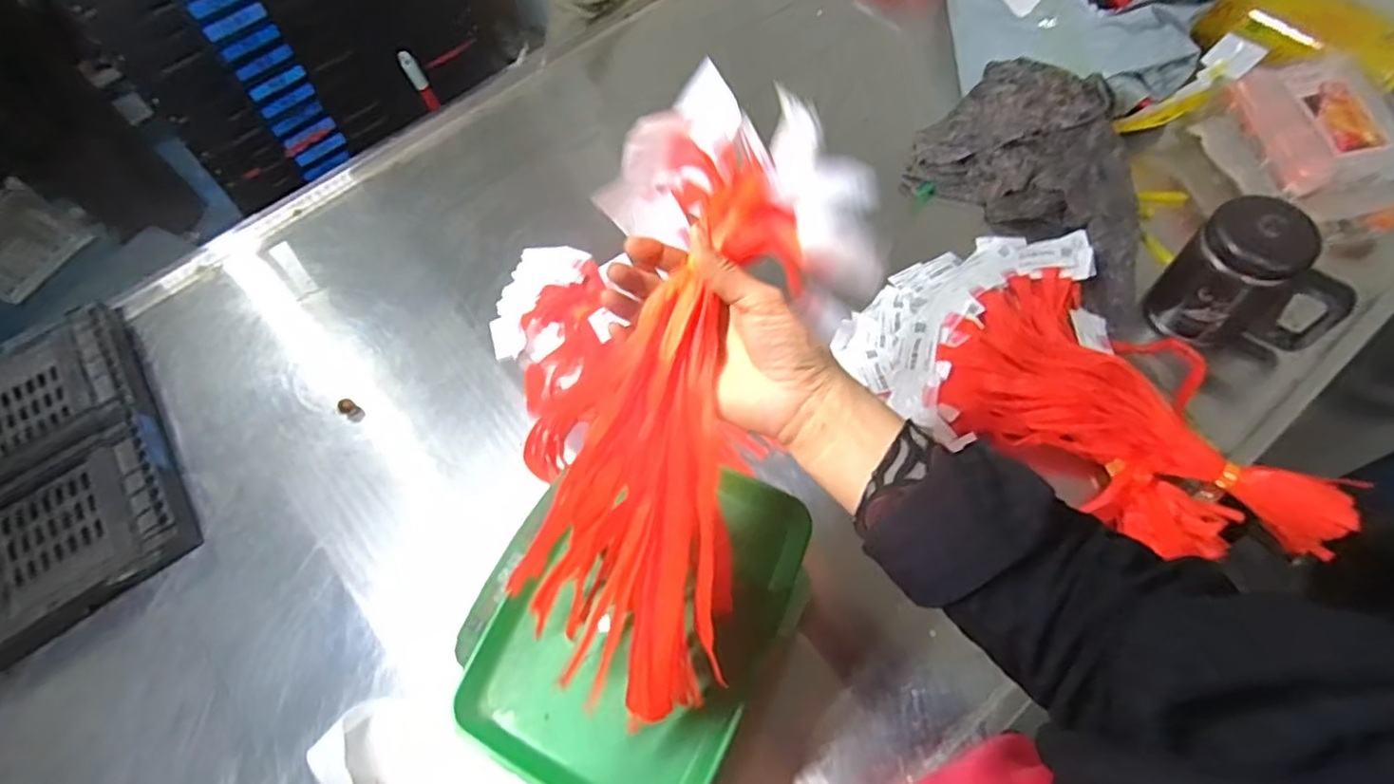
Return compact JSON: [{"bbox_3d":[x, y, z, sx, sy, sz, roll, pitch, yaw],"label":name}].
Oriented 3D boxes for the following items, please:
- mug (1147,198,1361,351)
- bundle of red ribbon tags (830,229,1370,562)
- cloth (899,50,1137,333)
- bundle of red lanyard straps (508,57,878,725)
[{"bbox_3d":[0.566,-0.101,0.700,0.085,0.160,0.146,-33,63,-11],"label":"mug"},{"bbox_3d":[0.415,-0.026,0.721,0.490,0.069,0.285,31,70,21],"label":"bundle of red ribbon tags"},{"bbox_3d":[0.441,-0.260,0.830,0.230,0.072,0.346,-49,65,13],"label":"cloth"},{"bbox_3d":[-0.016,0.015,0.448,0.171,0.071,0.398,19,104,12],"label":"bundle of red lanyard straps"}]

